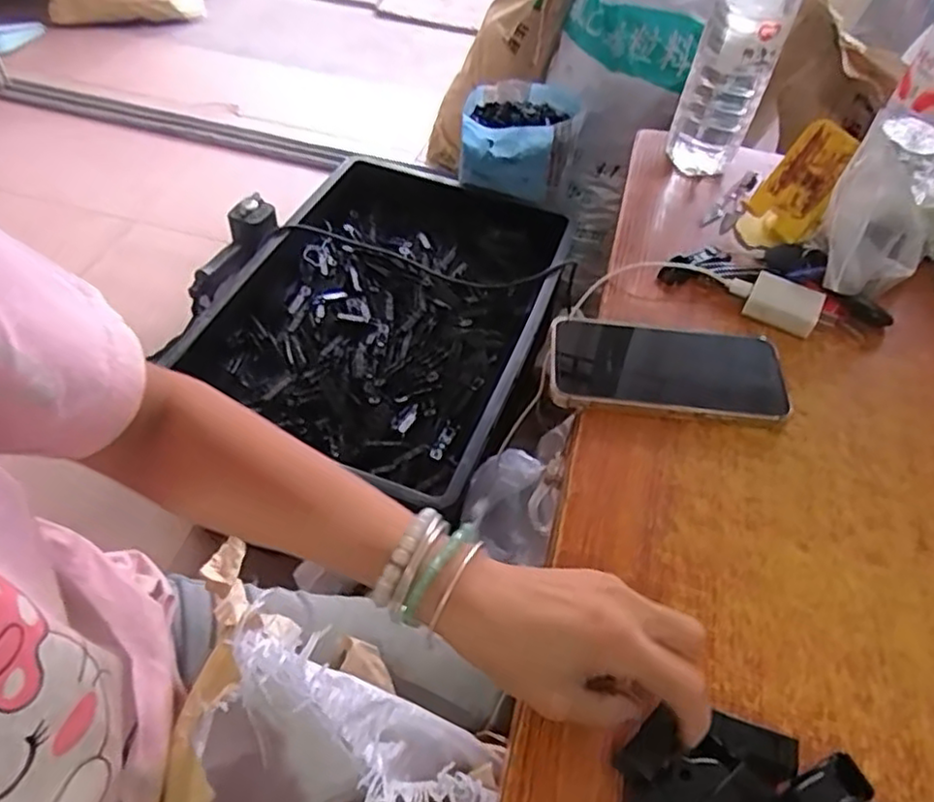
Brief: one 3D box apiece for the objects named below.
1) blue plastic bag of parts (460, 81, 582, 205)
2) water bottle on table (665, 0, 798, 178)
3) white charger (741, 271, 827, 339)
[{"bbox_3d":[0.090,-0.446,1.146,0.187,0.111,0.178,10,50,2],"label":"blue plastic bag of parts"},{"bbox_3d":[0.236,-0.297,0.608,0.071,0.206,0.066,17,51,8],"label":"water bottle on table"},{"bbox_3d":[0.253,-0.077,0.539,0.054,0.024,0.038,28,53,16],"label":"white charger"}]

